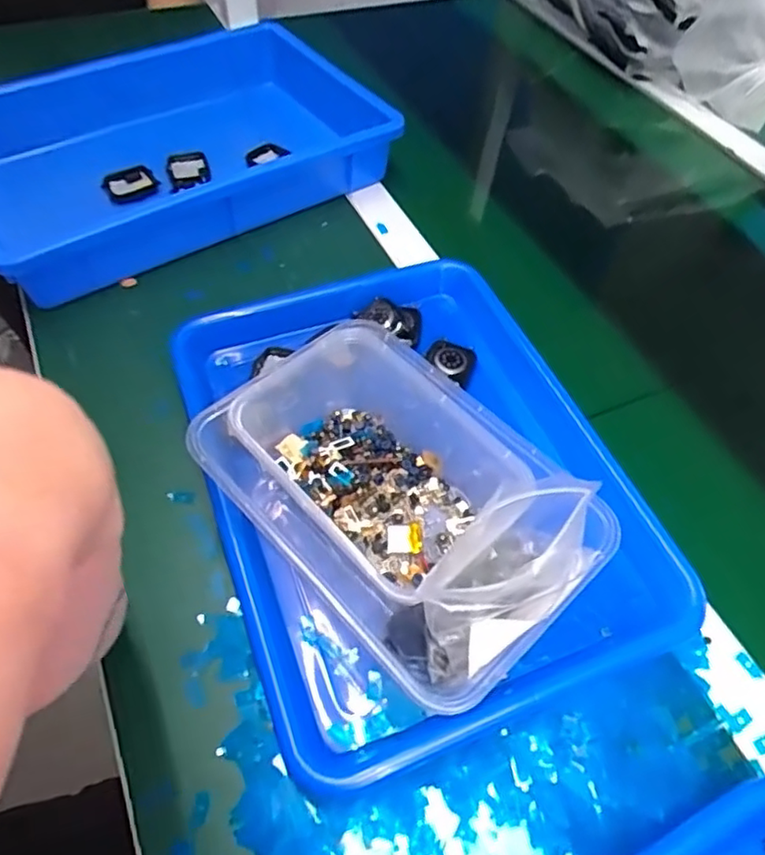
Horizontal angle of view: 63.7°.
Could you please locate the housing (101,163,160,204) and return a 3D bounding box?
[{"bbox_3d":[-0.248,-0.240,0.608,0.048,0.035,0.013,-34,63,-24],"label":"housing"}]

